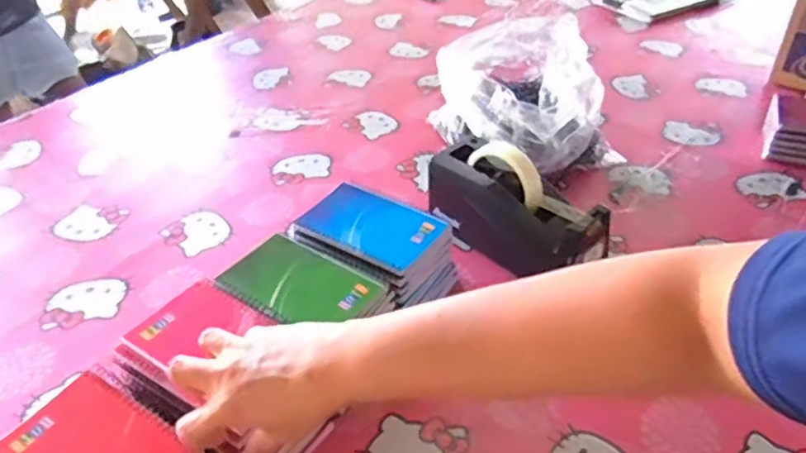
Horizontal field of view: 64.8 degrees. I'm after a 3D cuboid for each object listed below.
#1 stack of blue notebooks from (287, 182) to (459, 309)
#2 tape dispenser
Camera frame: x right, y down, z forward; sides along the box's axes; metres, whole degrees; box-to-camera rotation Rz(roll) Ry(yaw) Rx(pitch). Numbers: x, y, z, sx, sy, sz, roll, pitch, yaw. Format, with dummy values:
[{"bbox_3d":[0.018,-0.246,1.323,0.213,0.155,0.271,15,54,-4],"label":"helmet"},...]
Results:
[{"bbox_3d":[-0.027,0.036,0.652,0.145,0.099,0.102,17,42,23],"label":"stack of blue notebooks"},{"bbox_3d":[0.119,-0.017,0.685,0.082,0.123,0.198,-27,46,-28],"label":"tape dispenser"}]

